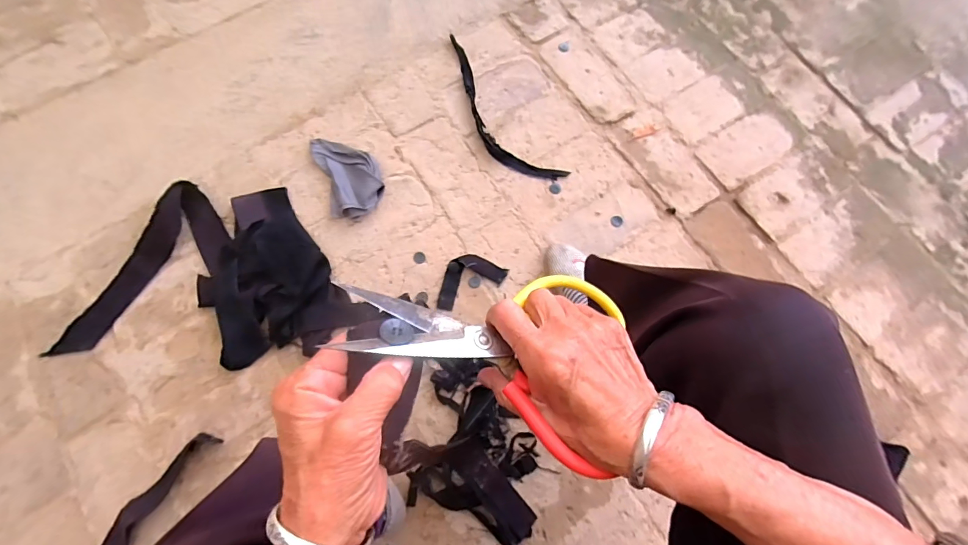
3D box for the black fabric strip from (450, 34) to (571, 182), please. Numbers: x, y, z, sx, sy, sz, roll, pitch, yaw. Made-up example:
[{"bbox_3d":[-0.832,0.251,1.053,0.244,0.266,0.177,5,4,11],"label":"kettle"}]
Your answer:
[{"bbox_3d":[0.013,-0.318,0.849,0.099,0.023,0.383,-35,78,-10],"label":"black fabric strip"}]

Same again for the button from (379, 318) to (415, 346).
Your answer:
[{"bbox_3d":[-0.053,0.037,0.260,0.021,0.004,0.019,3,47,-19],"label":"button"}]

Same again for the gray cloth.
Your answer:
[{"bbox_3d":[-0.257,-0.190,0.804,0.107,0.034,0.182,-21,75,-6],"label":"gray cloth"}]

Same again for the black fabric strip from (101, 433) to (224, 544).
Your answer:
[{"bbox_3d":[-0.512,0.348,0.664,0.059,0.020,0.221,33,76,8],"label":"black fabric strip"}]

